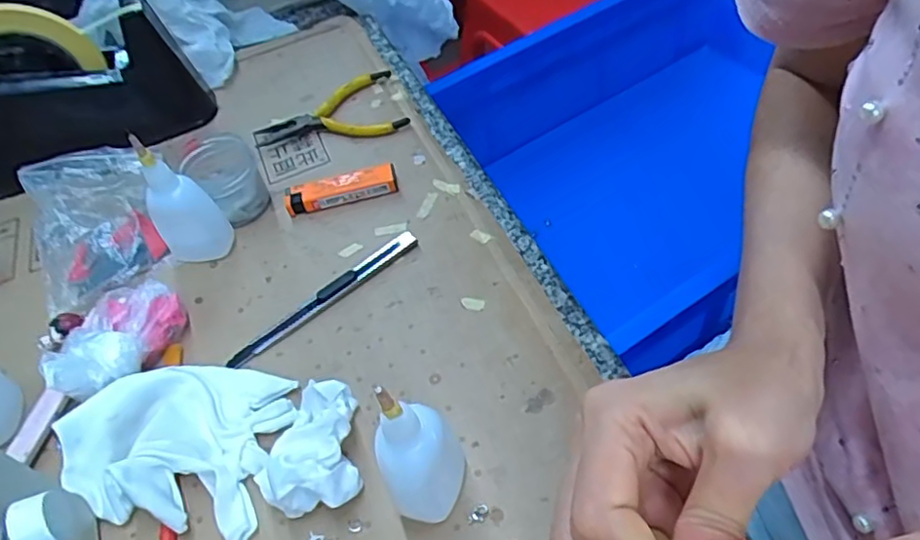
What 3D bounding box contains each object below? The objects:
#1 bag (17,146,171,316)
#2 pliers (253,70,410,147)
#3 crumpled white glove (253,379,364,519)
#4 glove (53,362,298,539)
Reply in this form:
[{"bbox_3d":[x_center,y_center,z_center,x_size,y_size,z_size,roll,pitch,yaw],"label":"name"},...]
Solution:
[{"bbox_3d":[-0.268,-0.037,0.461,0.081,0.025,0.139,-23,51,-16],"label":"bag"},{"bbox_3d":[-0.109,-0.128,0.515,0.121,0.013,0.079,-11,49,-5],"label":"pliers"},{"bbox_3d":[-0.078,0.088,0.324,0.047,0.033,0.067,-12,50,-1],"label":"crumpled white glove"},{"bbox_3d":[-0.156,0.087,0.343,0.117,0.018,0.092,7,50,10],"label":"glove"}]

